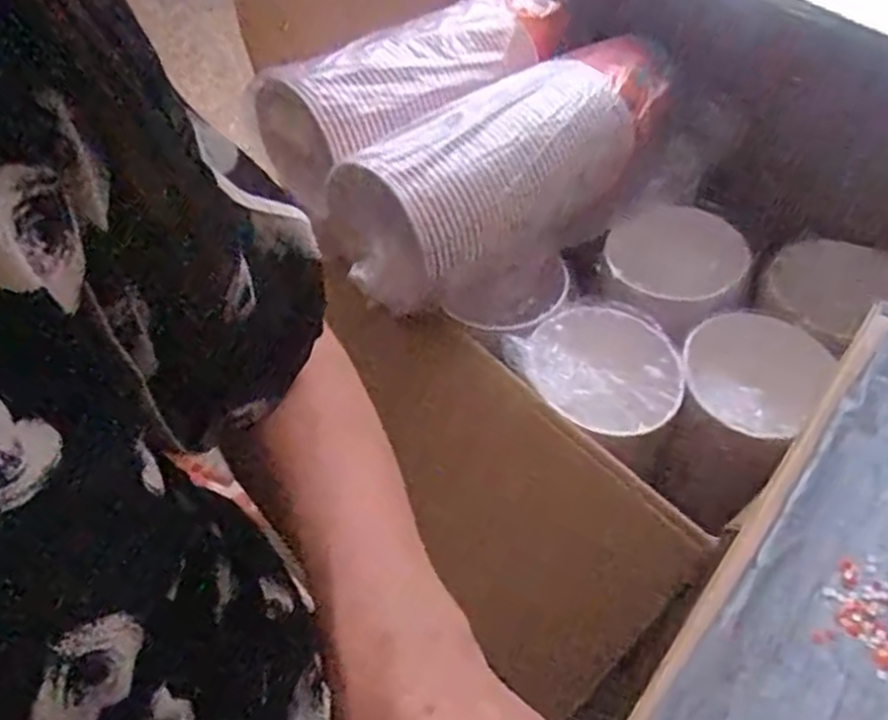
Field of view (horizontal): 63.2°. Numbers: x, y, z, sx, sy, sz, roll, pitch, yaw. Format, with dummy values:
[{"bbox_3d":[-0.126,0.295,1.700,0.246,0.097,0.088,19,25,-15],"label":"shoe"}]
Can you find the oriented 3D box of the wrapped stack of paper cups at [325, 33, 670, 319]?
[{"bbox_3d":[0.088,-0.206,0.778,0.449,0.137,0.134,-33,59,-22],"label":"wrapped stack of paper cups"}]

